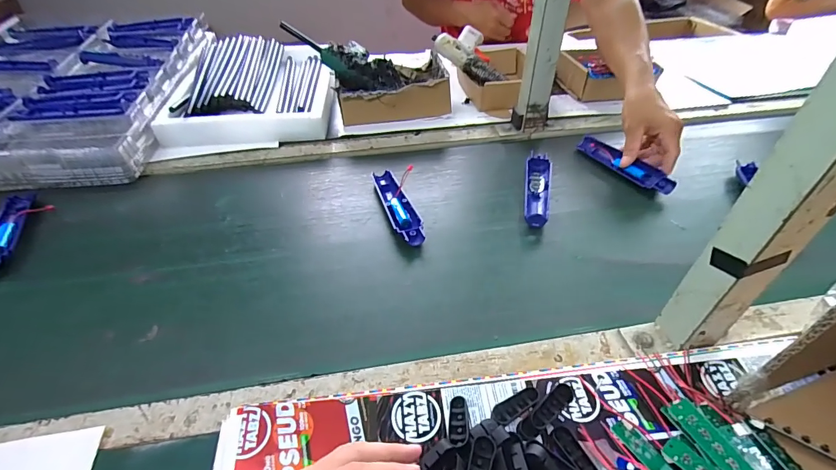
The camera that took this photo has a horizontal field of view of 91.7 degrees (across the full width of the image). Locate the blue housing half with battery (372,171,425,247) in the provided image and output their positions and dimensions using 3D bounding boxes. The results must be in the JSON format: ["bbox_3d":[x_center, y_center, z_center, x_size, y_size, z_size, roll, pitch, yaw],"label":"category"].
[{"bbox_3d":[-0.029,-0.041,0.581,0.038,0.026,0.162,-13,44,-14],"label":"blue housing half with battery"}]

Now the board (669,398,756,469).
[{"bbox_3d":[0.250,0.186,0.300,0.020,0.004,0.140,-27,43,-5],"label":"board"}]

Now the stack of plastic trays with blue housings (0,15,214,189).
[{"bbox_3d":[-0.701,-0.305,0.800,0.445,0.101,0.597,-3,43,-4],"label":"stack of plastic trays with blue housings"}]

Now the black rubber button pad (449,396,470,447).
[{"bbox_3d":[0.034,0.157,0.342,0.016,0.007,0.045,0,31,4],"label":"black rubber button pad"}]

